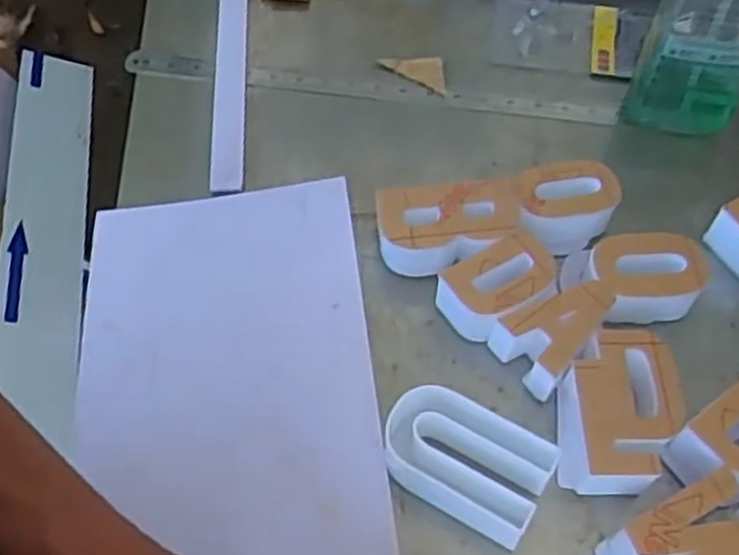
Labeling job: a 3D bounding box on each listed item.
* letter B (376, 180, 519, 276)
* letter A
[{"bbox_3d":[0.061,-0.035,0.633,0.111,0.050,0.072,-1,58,0],"label":"letter B"},{"bbox_3d":[0.138,0.038,0.583,0.080,0.046,0.059,-34,64,-19],"label":"letter A"}]

